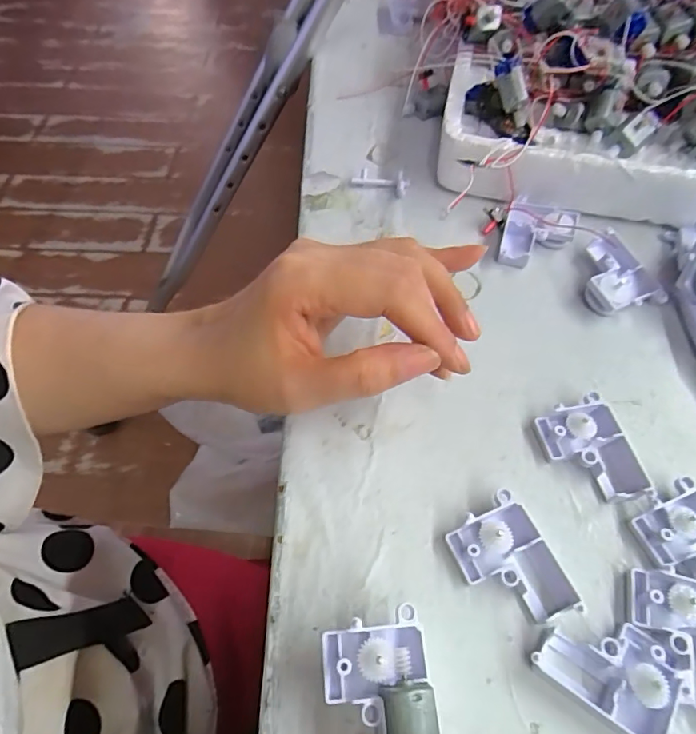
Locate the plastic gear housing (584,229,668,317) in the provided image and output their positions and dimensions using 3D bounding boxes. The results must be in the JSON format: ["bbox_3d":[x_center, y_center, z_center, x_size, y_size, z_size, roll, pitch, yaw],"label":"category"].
[{"bbox_3d":[0.152,-0.054,0.294,0.041,0.015,0.049,-18,54,-6],"label":"plastic gear housing"}]

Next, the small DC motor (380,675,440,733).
[{"bbox_3d":[0.020,0.117,0.163,0.017,0.012,0.027,-2,57,-1],"label":"small DC motor"}]

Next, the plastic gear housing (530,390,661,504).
[{"bbox_3d":[0.112,0.039,0.235,0.036,0.015,0.050,-14,54,-4],"label":"plastic gear housing"}]

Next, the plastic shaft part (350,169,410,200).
[{"bbox_3d":[0.021,-0.124,0.338,0.037,0.012,0.013,11,56,14],"label":"plastic shaft part"}]

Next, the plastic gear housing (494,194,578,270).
[{"bbox_3d":[0.115,-0.080,0.310,0.040,0.014,0.048,17,58,18],"label":"plastic gear housing"}]

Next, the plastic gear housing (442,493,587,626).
[{"bbox_3d":[0.066,0.081,0.206,0.035,0.016,0.048,-23,55,-10],"label":"plastic gear housing"}]

